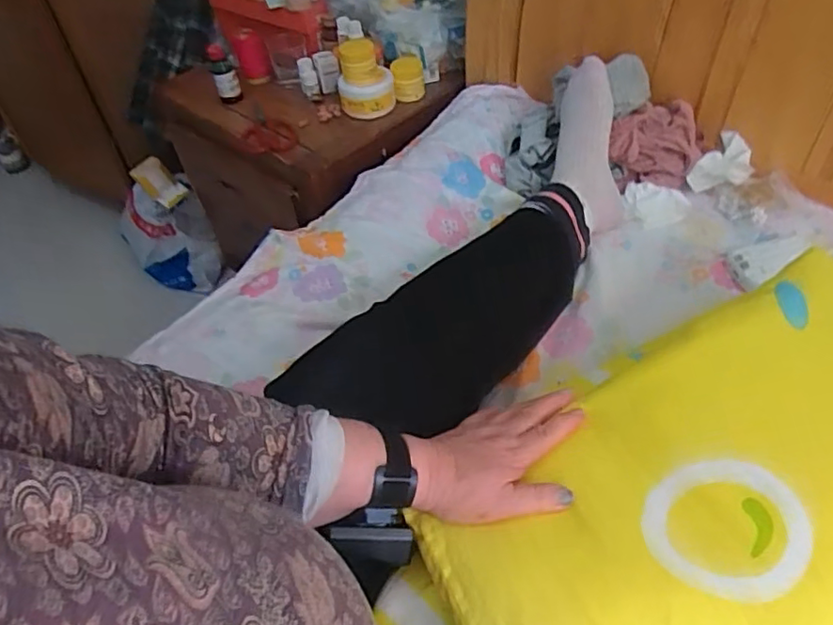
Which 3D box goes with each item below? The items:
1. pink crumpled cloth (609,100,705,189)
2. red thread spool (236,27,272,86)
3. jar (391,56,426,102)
[{"bbox_3d":[0.342,-0.243,0.860,0.122,0.078,0.097,17,53,20],"label":"pink crumpled cloth"},{"bbox_3d":[-0.309,-0.484,1.126,0.053,0.095,0.048,-16,48,-9],"label":"red thread spool"},{"bbox_3d":[-0.015,-0.422,1.088,0.057,0.062,0.052,-3,49,4],"label":"jar"}]

